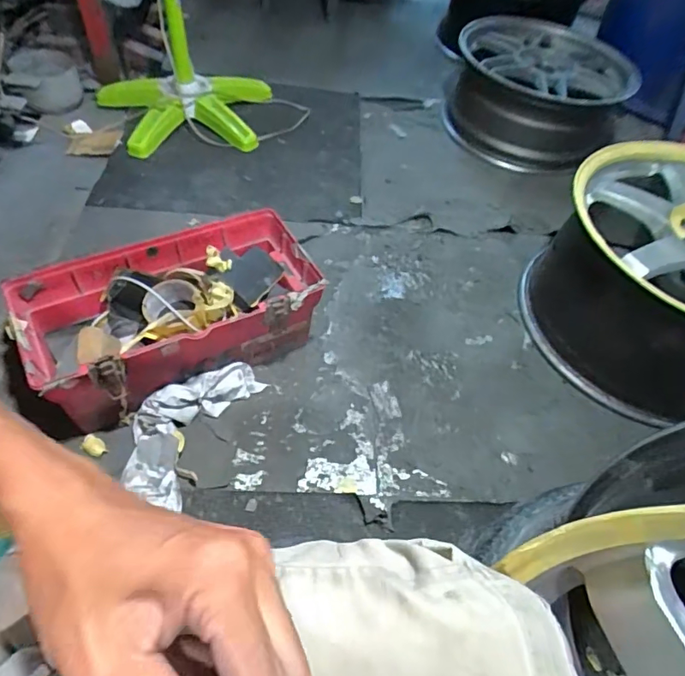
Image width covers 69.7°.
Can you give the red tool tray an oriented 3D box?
[{"bbox_3d":[-0.252,-0.039,0.776,0.414,0.140,0.206,-21,57,-22],"label":"red tool tray"}]

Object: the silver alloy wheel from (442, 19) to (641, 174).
[{"bbox_3d":[0.503,-0.656,1.309,0.412,0.225,0.401,2,52,-3],"label":"silver alloy wheel"}]

